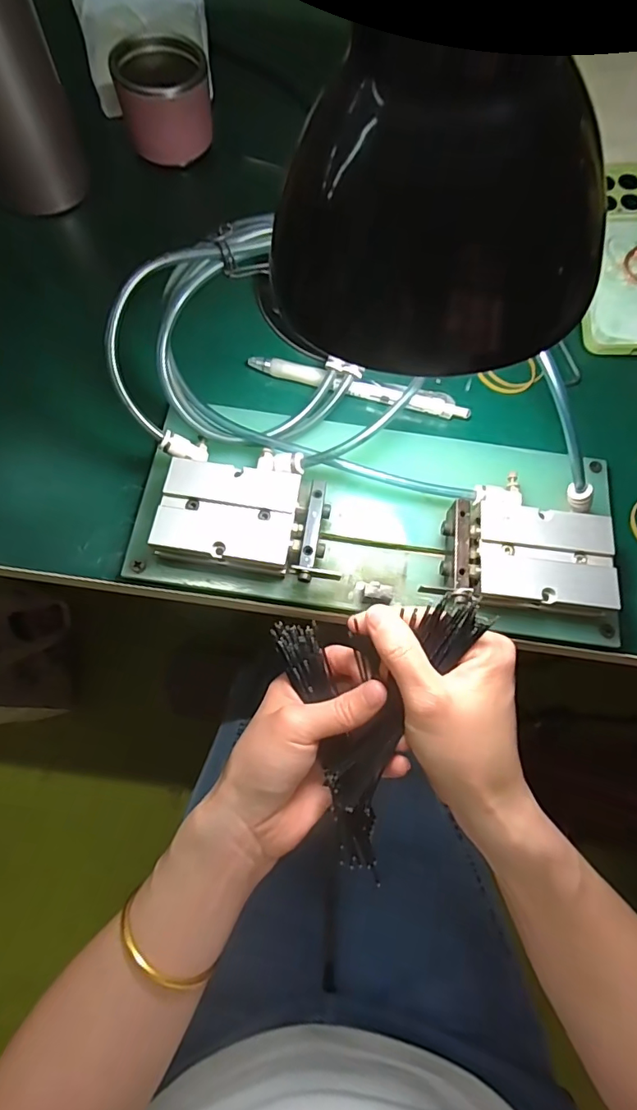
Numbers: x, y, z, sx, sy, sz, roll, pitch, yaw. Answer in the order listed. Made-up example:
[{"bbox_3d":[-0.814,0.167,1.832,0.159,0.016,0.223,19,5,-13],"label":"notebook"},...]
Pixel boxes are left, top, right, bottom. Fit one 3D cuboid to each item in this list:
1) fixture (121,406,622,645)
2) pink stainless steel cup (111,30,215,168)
[{"bbox_3d":[0.036,-0.023,0.293,0.263,0.038,0.114,7,71,0],"label":"fixture"},{"bbox_3d":[-0.114,-0.340,0.379,0.065,0.048,0.067,1,72,-2],"label":"pink stainless steel cup"}]

